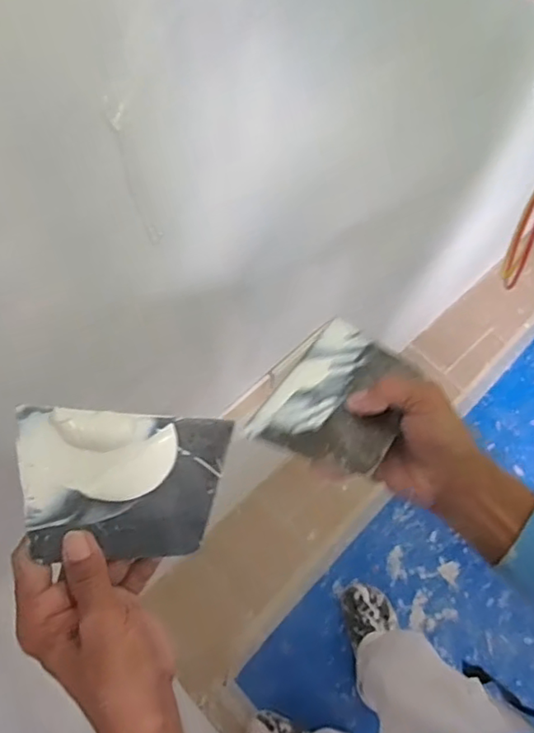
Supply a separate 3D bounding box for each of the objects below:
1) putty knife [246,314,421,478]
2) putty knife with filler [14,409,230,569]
[{"bbox_3d":[0.059,0.023,0.446,0.093,0.007,0.132,27,53,17],"label":"putty knife"},{"bbox_3d":[-0.092,0.079,0.385,0.139,0.007,0.094,7,89,-30],"label":"putty knife with filler"}]

